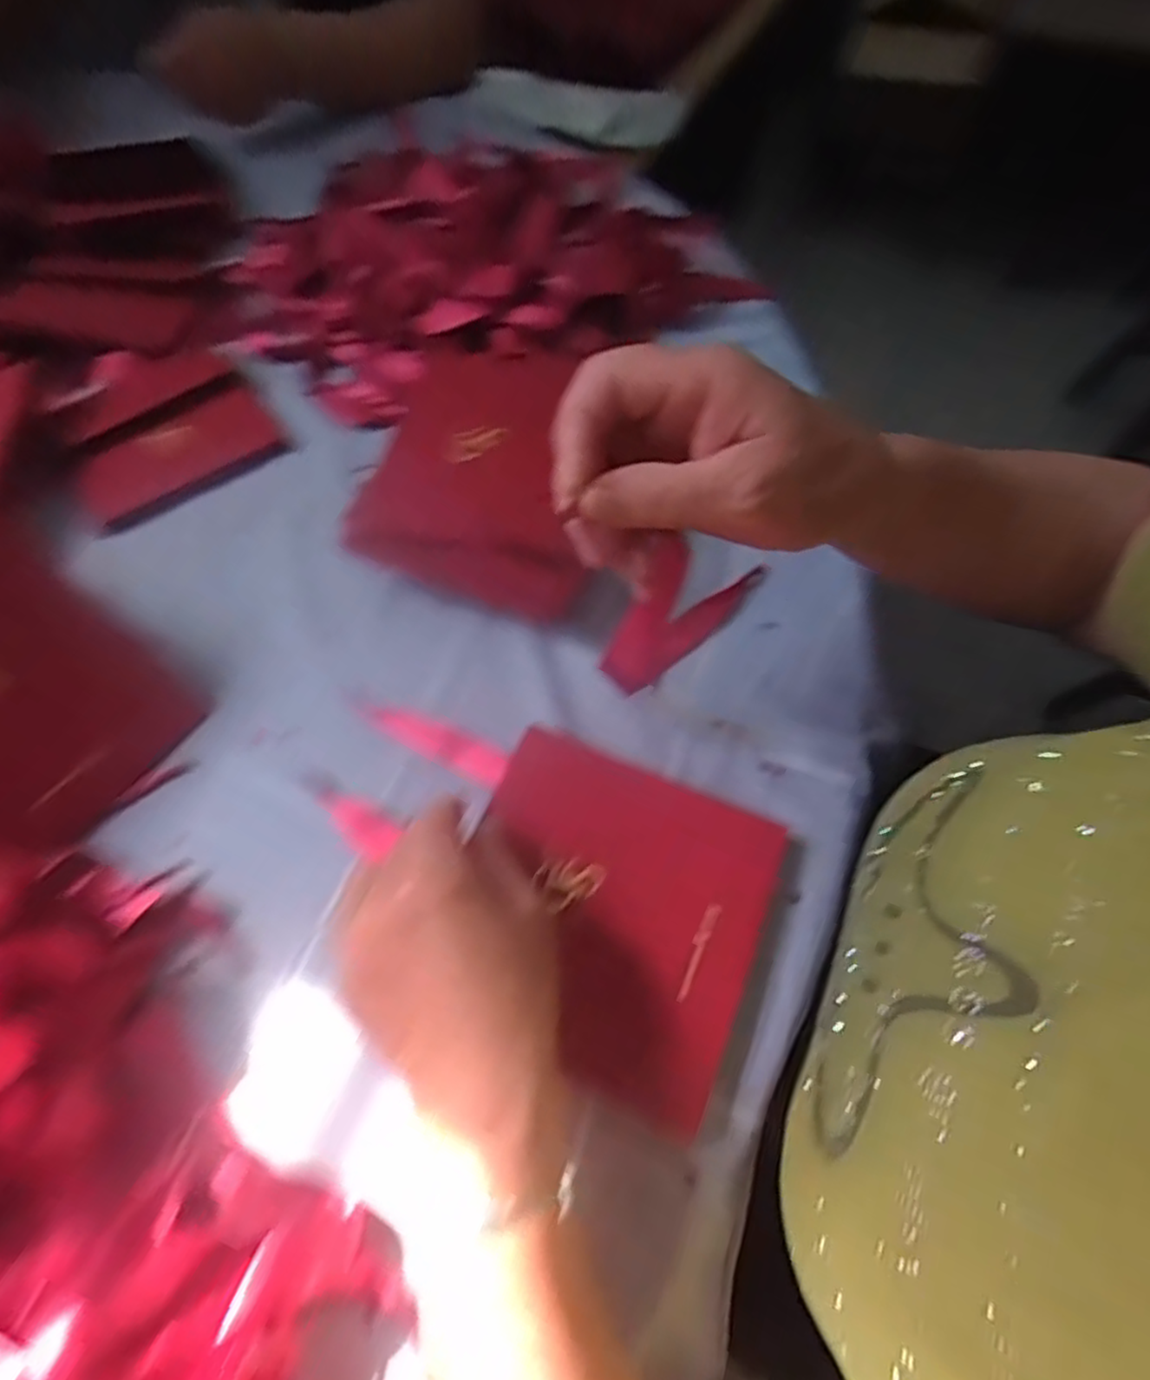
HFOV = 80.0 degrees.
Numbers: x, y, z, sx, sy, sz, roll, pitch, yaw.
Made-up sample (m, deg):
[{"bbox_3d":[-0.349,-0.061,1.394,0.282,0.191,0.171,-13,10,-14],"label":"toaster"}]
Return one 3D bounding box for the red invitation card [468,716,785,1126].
[{"bbox_3d":[0.015,0.098,0.315,0.134,0.012,0.137,20,63,10],"label":"red invitation card"}]

